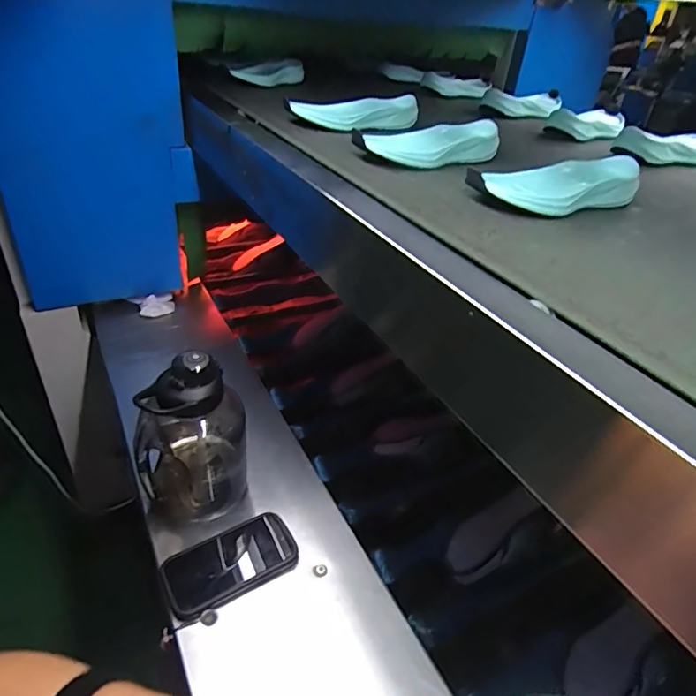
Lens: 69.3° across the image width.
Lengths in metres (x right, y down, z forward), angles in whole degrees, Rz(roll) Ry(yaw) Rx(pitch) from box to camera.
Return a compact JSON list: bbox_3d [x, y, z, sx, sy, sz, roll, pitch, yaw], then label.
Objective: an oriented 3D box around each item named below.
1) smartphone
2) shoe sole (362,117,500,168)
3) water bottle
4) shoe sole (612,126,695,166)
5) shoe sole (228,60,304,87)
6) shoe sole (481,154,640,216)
[{"bbox_3d":[-0.141,0.256,0.612,0.152,0.015,0.079,-15,40,-29],"label":"smartphone"},{"bbox_3d":[0.111,-0.271,0.664,0.204,0.045,0.066,-13,39,-26],"label":"shoe sole"},{"bbox_3d":[-0.200,0.105,0.641,0.130,0.210,0.117,-6,36,-18],"label":"water bottle"},{"bbox_3d":[0.526,-0.324,0.809,0.215,0.041,0.069,-12,38,-24],"label":"shoe sole"},{"bbox_3d":[-0.167,-0.579,1.064,0.031,0.048,0.204,29,40,29],"label":"shoe sole"},{"bbox_3d":[0.234,-0.183,0.560,0.206,0.045,0.079,-14,39,-27],"label":"shoe sole"}]

